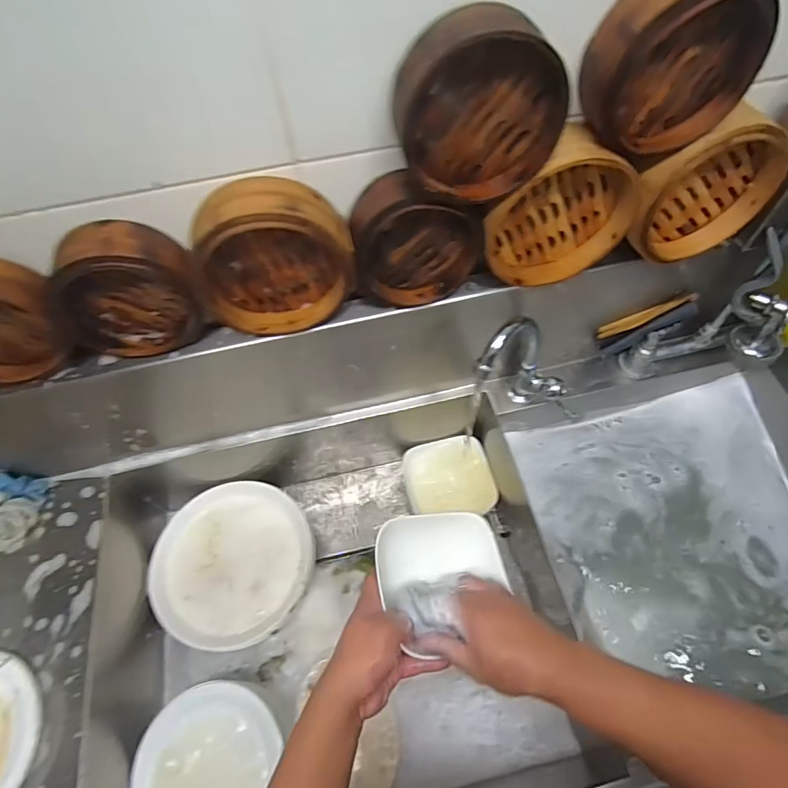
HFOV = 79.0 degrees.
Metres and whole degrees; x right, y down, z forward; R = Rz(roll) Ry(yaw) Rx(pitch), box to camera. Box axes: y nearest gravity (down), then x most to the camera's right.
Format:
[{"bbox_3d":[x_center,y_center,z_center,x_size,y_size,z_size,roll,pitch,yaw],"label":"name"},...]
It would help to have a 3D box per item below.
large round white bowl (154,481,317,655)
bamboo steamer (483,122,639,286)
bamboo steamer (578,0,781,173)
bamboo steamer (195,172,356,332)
[{"bbox_3d":[-0.261,0.272,0.778,0.248,0.055,0.238,-2,59,3],"label":"large round white bowl"},{"bbox_3d":[0.180,-0.194,0.532,0.167,0.166,0.048,-15,59,-6],"label":"bamboo steamer"},{"bbox_3d":[0.240,-0.289,0.432,0.152,0.148,0.064,-16,59,-6],"label":"bamboo steamer"},{"bbox_3d":[-0.126,-0.142,0.514,0.161,0.154,0.069,-12,59,-3],"label":"bamboo steamer"}]

